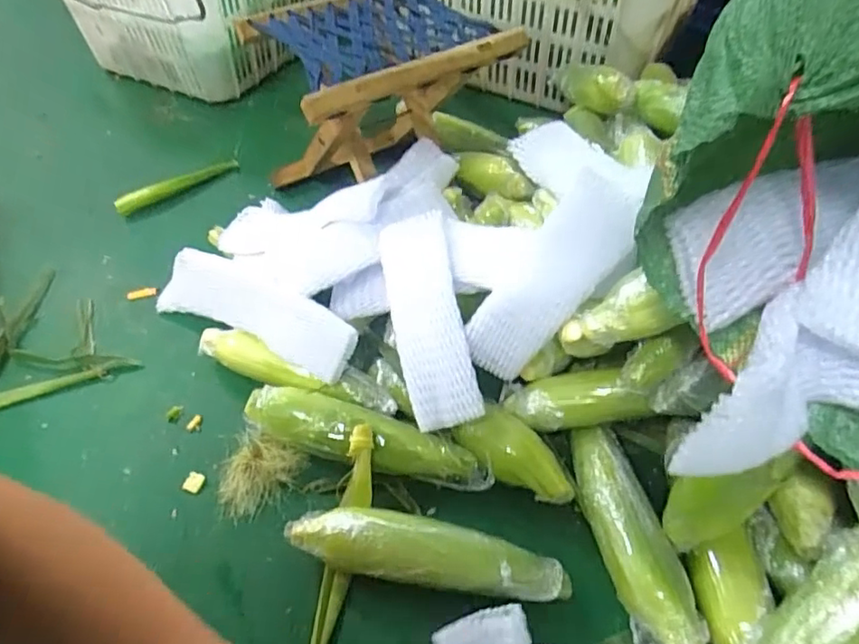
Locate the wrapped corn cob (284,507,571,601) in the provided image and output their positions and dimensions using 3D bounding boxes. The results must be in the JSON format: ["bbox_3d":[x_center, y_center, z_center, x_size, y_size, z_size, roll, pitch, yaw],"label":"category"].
[{"bbox_3d":[-0.001,0.203,0.505,0.240,0.053,0.052,8,51,7],"label":"wrapped corn cob"}]

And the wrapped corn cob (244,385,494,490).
[{"bbox_3d":[-0.064,0.116,0.574,0.249,0.041,0.056,14,51,11],"label":"wrapped corn cob"}]

